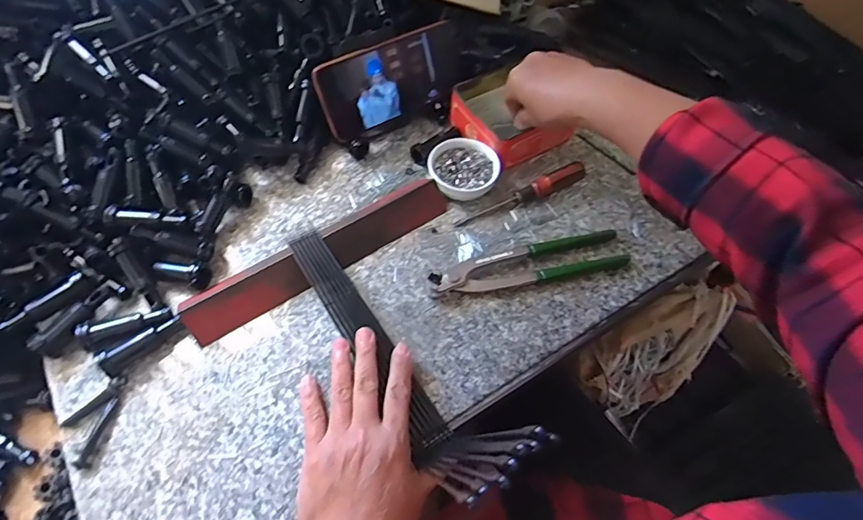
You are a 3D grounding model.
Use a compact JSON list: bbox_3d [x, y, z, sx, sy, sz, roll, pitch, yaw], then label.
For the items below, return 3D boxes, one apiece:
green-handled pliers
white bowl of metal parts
[{"bbox_3d":[0.093,0.001,0.431,0.198,0.016,0.044,-12,60,-10],"label":"green-handled pliers"},{"bbox_3d":[0.032,-0.094,0.476,0.070,0.022,0.069,1,59,-2],"label":"white bowl of metal parts"}]

